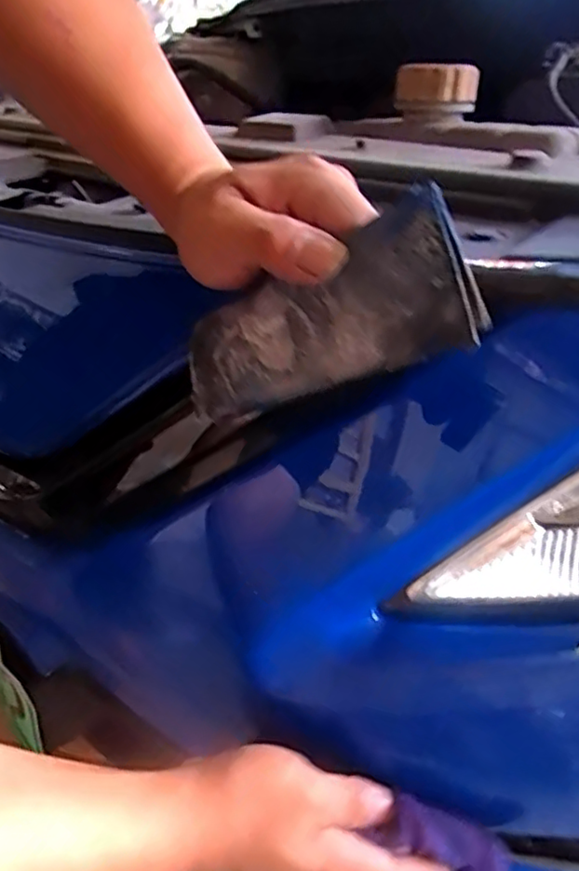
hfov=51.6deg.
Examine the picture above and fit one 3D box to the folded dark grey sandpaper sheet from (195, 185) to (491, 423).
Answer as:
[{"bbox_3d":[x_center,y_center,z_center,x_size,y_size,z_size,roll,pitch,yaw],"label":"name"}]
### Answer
[{"bbox_3d":[0.007,-0.046,0.256,0.138,0.057,0.012,-16,4,33],"label":"folded dark grey sandpaper sheet"}]

